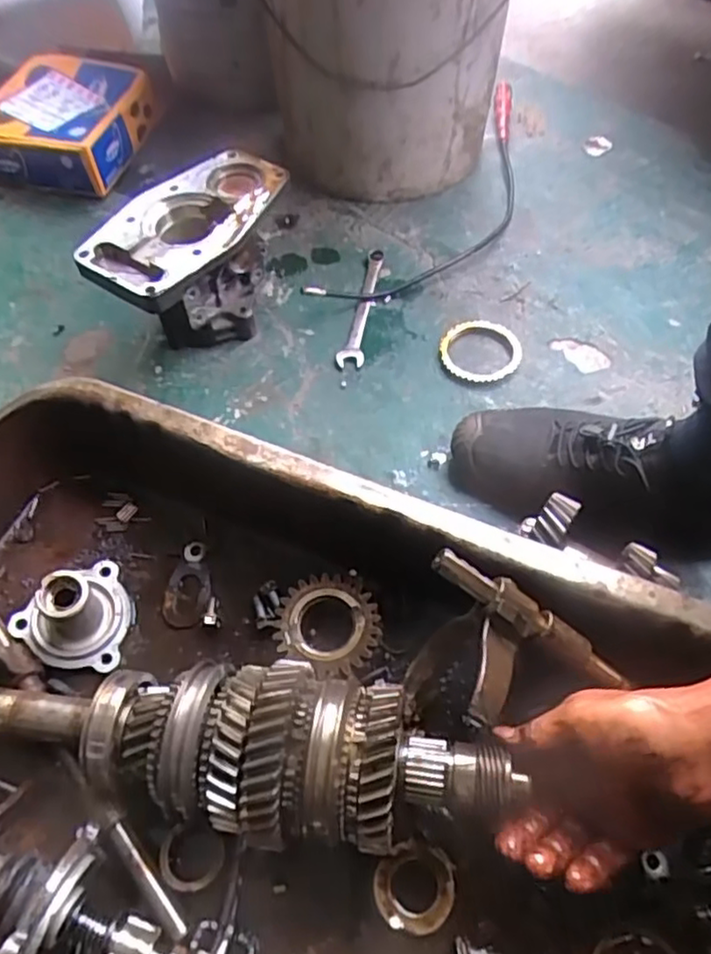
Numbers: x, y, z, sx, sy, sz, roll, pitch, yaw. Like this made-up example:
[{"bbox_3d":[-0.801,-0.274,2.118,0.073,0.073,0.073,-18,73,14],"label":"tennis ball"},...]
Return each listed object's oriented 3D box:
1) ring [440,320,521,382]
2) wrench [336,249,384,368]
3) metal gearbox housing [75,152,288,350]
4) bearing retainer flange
[{"bbox_3d":[0.124,-0.128,0.655,0.081,0.007,0.080,0,57,0],"label":"ring"},{"bbox_3d":[0.009,-0.184,0.705,0.025,0.006,0.180,9,57,6],"label":"wrench"},{"bbox_3d":[-0.151,-0.208,0.647,0.112,0.123,0.199,29,62,18],"label":"metal gearbox housing"},{"bbox_3d":[-0.201,0.101,0.490,0.076,0.035,0.080,0,57,0],"label":"bearing retainer flange"}]

